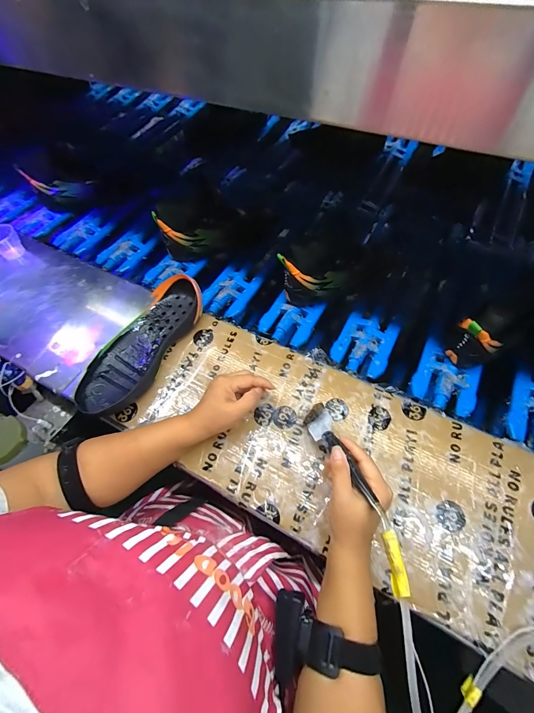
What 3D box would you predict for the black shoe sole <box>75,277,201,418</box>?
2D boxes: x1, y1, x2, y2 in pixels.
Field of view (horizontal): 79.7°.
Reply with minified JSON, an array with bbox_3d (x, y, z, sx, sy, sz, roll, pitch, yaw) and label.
[{"bbox_3d":[-0.199,-0.020,0.515,0.096,0.067,0.252,23,63,19],"label":"black shoe sole"}]

